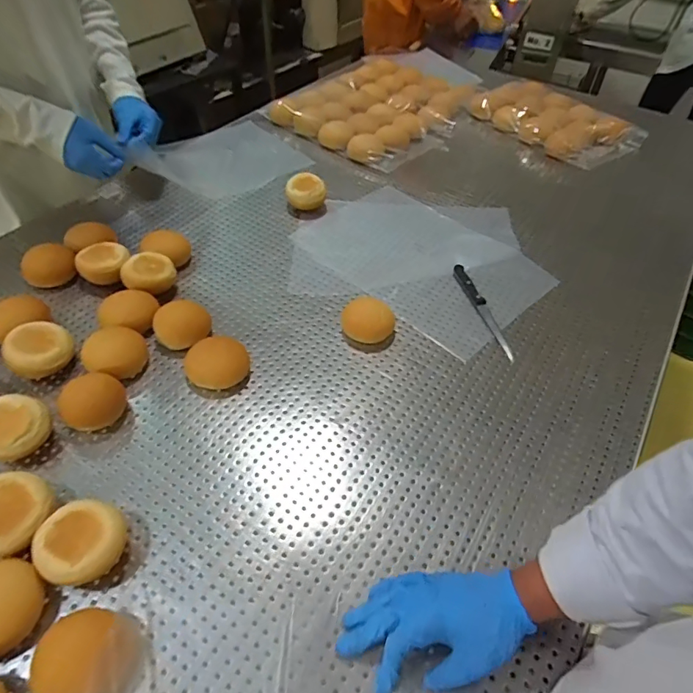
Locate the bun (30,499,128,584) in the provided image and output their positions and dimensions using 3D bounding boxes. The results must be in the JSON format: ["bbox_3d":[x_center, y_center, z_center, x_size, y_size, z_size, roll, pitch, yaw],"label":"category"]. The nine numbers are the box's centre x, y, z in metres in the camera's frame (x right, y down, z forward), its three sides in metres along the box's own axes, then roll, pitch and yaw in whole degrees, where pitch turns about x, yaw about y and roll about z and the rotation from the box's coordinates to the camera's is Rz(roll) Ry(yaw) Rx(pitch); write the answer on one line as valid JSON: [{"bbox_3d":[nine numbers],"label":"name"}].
[{"bbox_3d":[-0.267,0.203,0.488,0.078,0.052,0.079,2,48,-2],"label":"bun"}]

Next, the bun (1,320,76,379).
[{"bbox_3d":[-0.415,0.008,0.650,0.083,0.058,0.066,-33,58,-28],"label":"bun"}]

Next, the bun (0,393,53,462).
[{"bbox_3d":[-0.397,0.103,0.573,0.077,0.055,0.078,2,48,-2],"label":"bun"}]

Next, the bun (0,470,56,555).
[{"bbox_3d":[-0.359,0.175,0.505,0.074,0.038,0.082,32,51,-13],"label":"bun"}]

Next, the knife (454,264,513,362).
[{"bbox_3d":[0.223,-0.064,0.789,0.024,0.010,0.221,-7,49,-10],"label":"knife"}]

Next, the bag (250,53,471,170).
[{"bbox_3d":[0.084,-0.667,1.280,0.429,0.060,0.530,26,52,18],"label":"bag"}]

